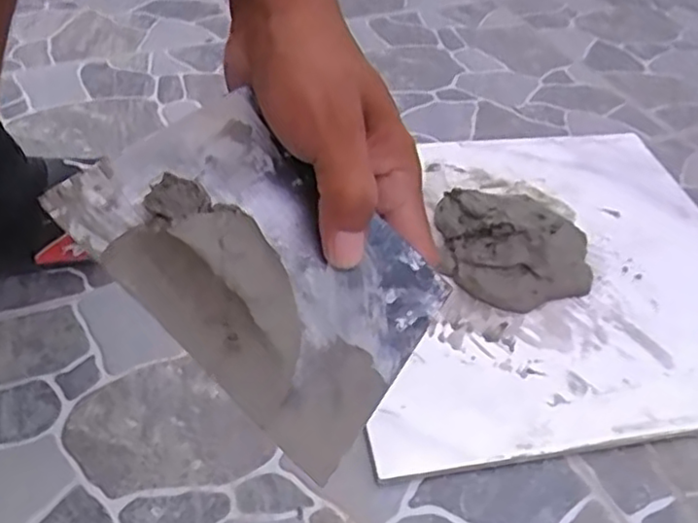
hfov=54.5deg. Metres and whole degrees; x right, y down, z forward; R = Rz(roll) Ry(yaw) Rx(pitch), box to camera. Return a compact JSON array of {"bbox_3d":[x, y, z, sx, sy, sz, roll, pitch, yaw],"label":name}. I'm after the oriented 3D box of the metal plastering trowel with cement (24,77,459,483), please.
[{"bbox_3d":[-0.032,-0.001,0.253,0.135,0.020,0.088,43,67,0],"label":"metal plastering trowel with cement"}]

